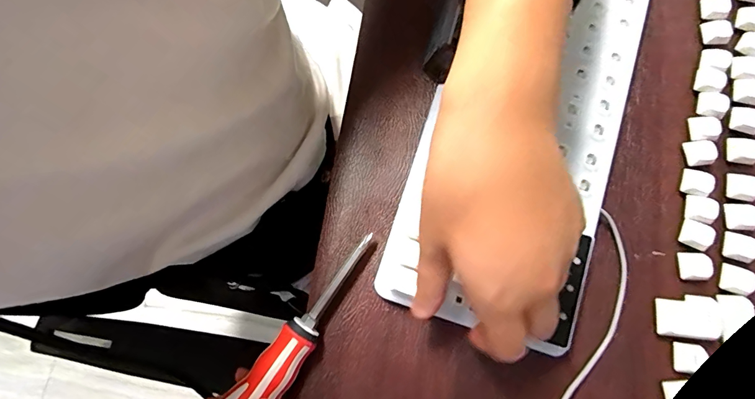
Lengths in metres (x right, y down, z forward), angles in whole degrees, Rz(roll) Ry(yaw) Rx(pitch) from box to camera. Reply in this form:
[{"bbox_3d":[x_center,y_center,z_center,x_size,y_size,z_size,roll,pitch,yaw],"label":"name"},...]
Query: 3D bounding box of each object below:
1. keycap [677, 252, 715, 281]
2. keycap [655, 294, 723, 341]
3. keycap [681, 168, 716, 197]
[{"bbox_3d":[0.214,0.045,0.266,0.017,0.012,0.019,4,78,2],"label":"keycap"},{"bbox_3d":[0.204,0.077,0.261,0.037,0.009,0.027,4,78,2],"label":"keycap"},{"bbox_3d":[0.225,-0.011,0.278,0.018,0.010,0.019,17,79,5],"label":"keycap"}]

